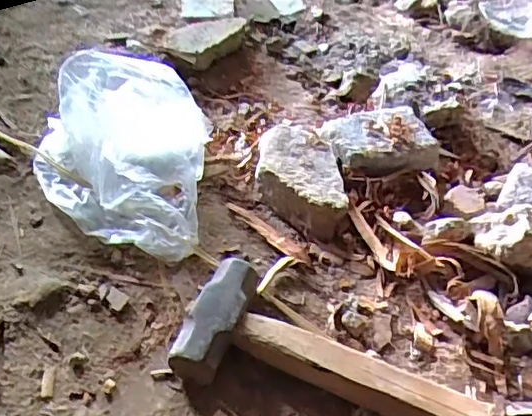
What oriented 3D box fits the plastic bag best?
[{"bbox_3d":[-0.173,-0.067,0.647,0.201,0.078,0.234,3,44,0],"label":"plastic bag"}]

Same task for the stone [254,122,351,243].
[{"bbox_3d":[0.040,-0.039,0.690,0.098,0.044,0.167,-6,45,-9],"label":"stone"}]

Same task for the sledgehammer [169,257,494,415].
[{"bbox_3d":[0.062,0.128,0.505,0.264,0.052,0.116,13,45,10],"label":"sledgehammer"}]

